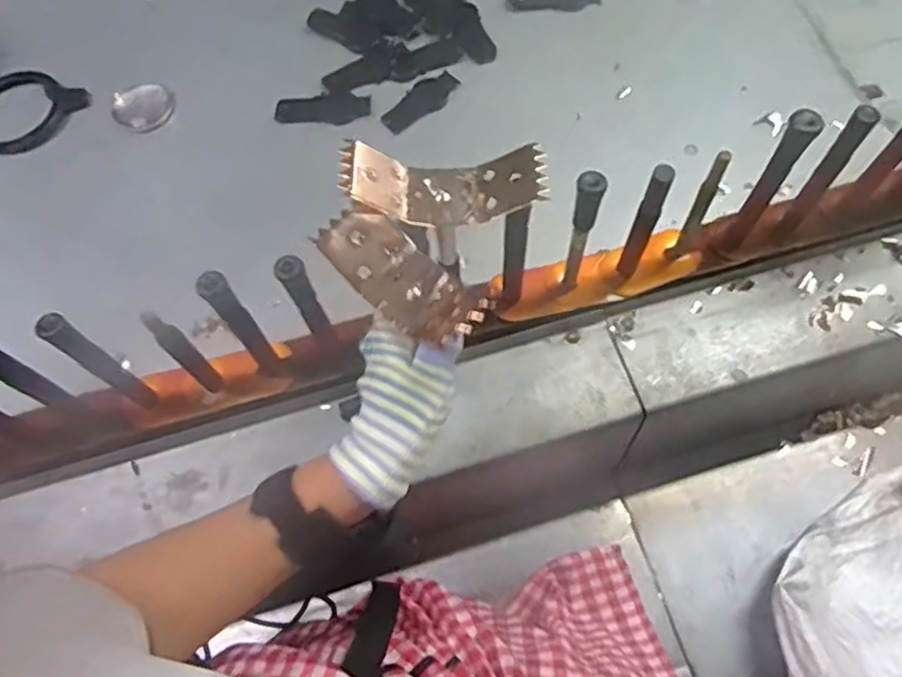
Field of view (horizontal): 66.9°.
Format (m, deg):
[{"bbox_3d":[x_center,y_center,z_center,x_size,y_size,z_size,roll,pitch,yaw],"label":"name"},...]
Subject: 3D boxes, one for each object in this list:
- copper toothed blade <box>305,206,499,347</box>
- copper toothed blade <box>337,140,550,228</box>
[{"bbox_3d":[-0.026,-0.035,0.390,0.111,0.025,0.042,38,74,24],"label":"copper toothed blade"},{"bbox_3d":[-0.004,-0.097,0.418,0.118,0.031,0.046,-2,66,-2],"label":"copper toothed blade"}]

